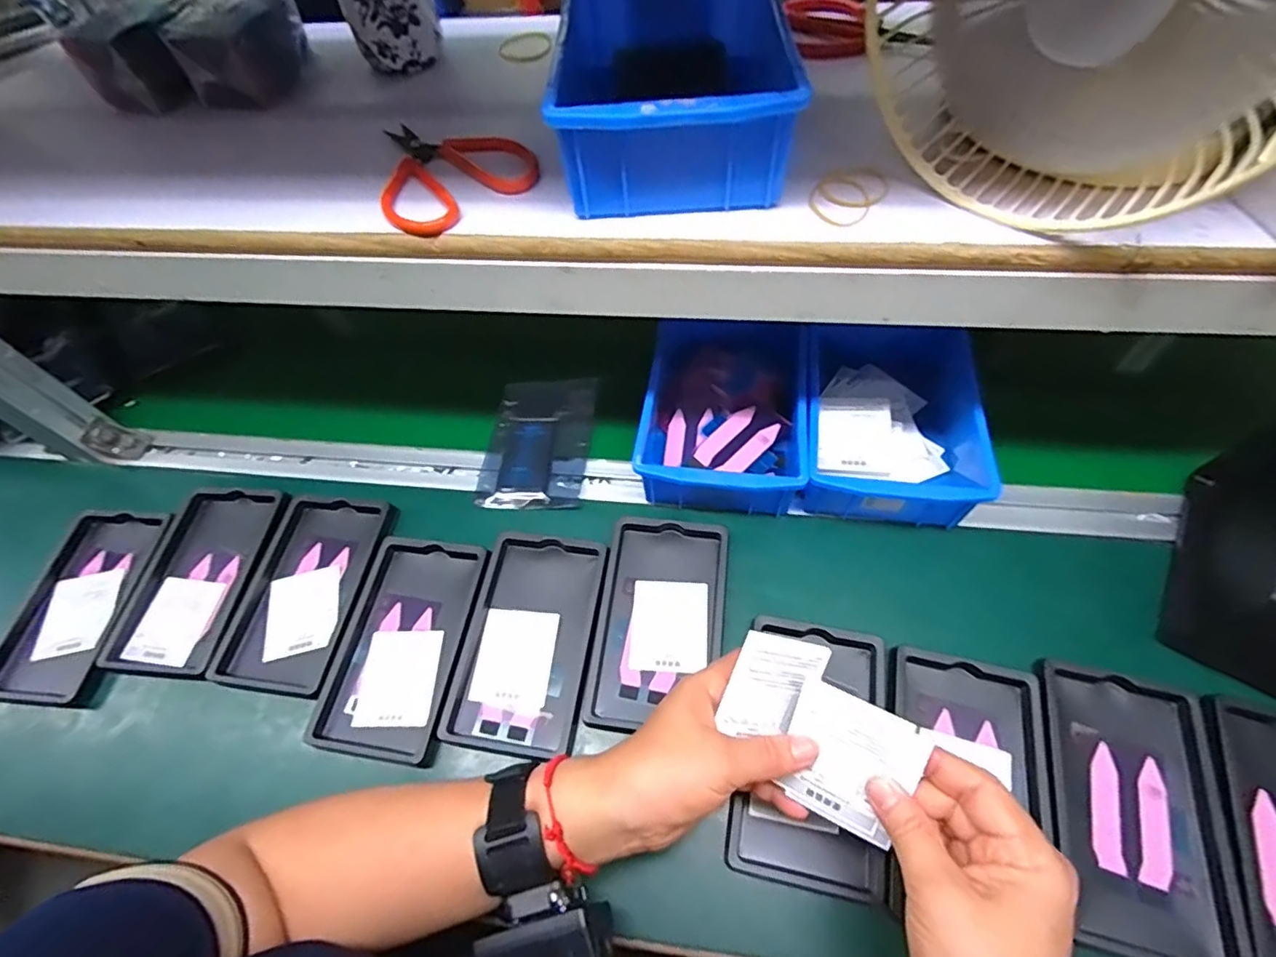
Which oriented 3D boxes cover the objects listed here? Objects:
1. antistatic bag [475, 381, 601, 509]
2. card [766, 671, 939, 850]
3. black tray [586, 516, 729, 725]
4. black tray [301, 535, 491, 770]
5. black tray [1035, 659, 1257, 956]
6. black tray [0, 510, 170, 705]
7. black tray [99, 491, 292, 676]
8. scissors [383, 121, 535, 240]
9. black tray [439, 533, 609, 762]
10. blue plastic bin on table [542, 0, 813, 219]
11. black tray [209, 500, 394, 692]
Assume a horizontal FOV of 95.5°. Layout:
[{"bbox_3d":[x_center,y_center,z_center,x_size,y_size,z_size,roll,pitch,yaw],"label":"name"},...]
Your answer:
[{"bbox_3d":[-0.092,-0.033,0.534,0.092,0.015,0.139,4,57,6],"label":"antistatic bag"},{"bbox_3d":[0.111,0.150,0.307,0.063,0.006,0.068,22,102,25],"label":"card"},{"bbox_3d":[0.017,0.106,0.438,0.089,0.021,0.155,6,57,8],"label":"black tray"},{"bbox_3d":[-0.177,0.125,0.442,0.099,0.019,0.157,6,57,7],"label":"black tray"},{"bbox_3d":[0.310,0.204,0.358,0.102,0.017,0.155,10,58,10],"label":"black tray"},{"bbox_3d":[-0.460,0.103,0.483,0.089,0.024,0.157,-1,57,3],"label":"black tray"},{"bbox_3d":[-0.366,0.084,0.487,0.095,0.027,0.154,5,57,7],"label":"black tray"},{"bbox_3d":[-0.116,-0.200,0.373,0.096,0.013,0.115,-15,57,-6],"label":"scissors"},{"bbox_3d":[-0.081,0.123,0.438,0.092,0.021,0.155,6,57,8],"label":"black tray"},{"bbox_3d":[0.021,-0.241,0.354,0.130,0.063,0.193,-4,57,1],"label":"blue plastic bin on table"},{"bbox_3d":[-0.267,0.090,0.471,0.098,0.019,0.155,8,58,9],"label":"black tray"}]

